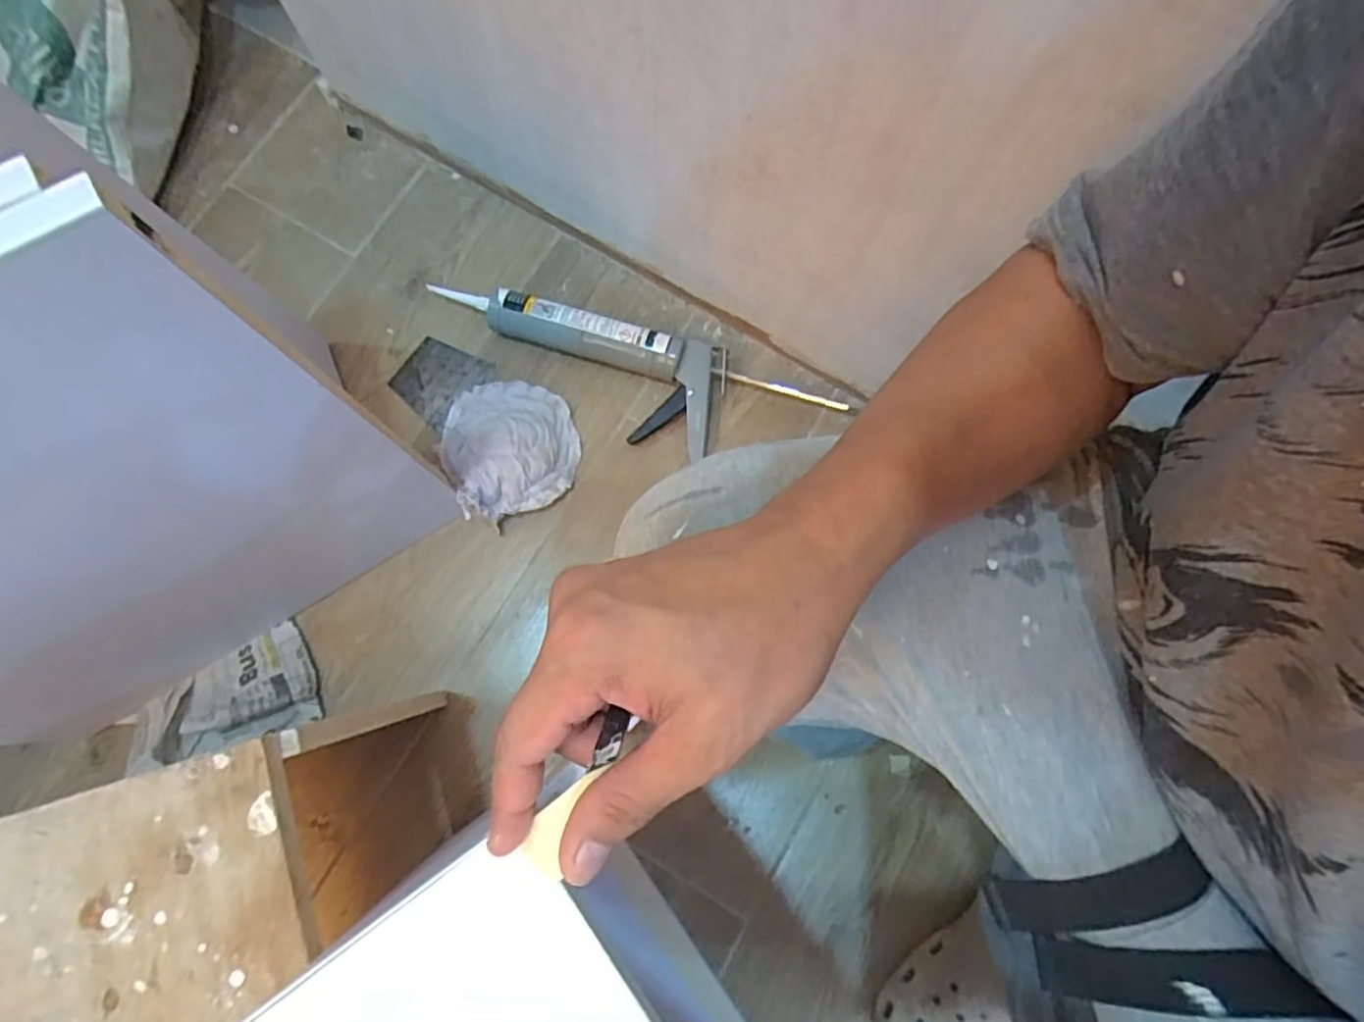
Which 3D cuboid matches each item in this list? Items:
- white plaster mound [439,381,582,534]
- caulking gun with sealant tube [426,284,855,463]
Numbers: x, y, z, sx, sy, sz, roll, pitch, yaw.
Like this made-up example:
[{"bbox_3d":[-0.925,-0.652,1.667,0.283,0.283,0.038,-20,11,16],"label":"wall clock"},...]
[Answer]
[{"bbox_3d":[-0.202,-0.080,0.762,0.152,0.064,0.162,0,78,-1],"label":"white plaster mound"},{"bbox_3d":[-0.059,-0.157,0.783,0.487,0.057,0.126,15,78,2],"label":"caulking gun with sealant tube"}]

